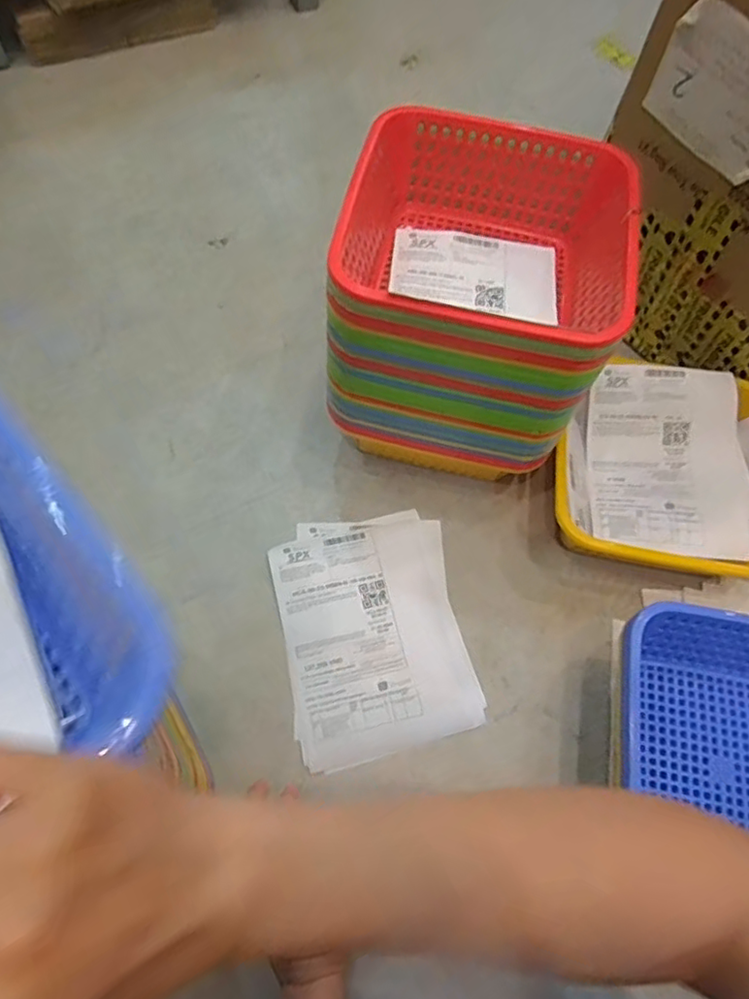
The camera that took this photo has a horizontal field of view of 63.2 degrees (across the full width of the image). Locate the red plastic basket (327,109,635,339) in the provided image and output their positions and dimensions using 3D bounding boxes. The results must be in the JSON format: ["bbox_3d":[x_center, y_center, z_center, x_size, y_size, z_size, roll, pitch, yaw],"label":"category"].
[{"bbox_3d":[0.089,-0.201,0.502,0.218,0.088,0.215,12,64,2],"label":"red plastic basket"}]

